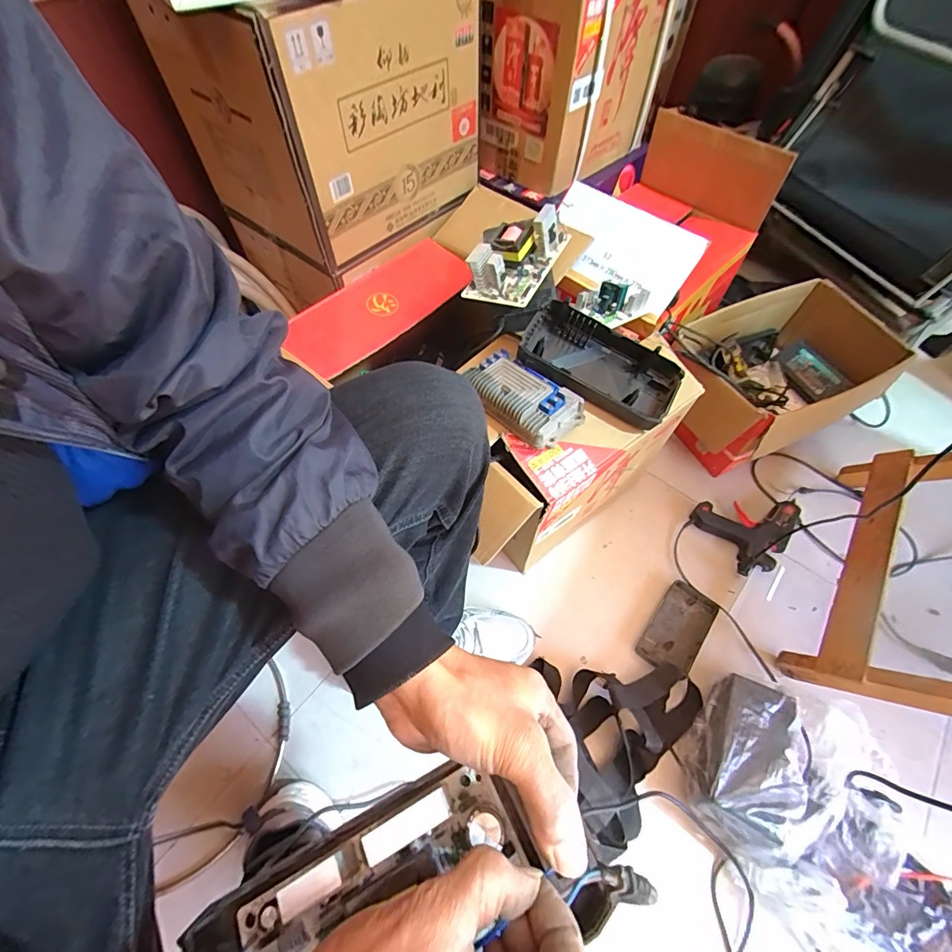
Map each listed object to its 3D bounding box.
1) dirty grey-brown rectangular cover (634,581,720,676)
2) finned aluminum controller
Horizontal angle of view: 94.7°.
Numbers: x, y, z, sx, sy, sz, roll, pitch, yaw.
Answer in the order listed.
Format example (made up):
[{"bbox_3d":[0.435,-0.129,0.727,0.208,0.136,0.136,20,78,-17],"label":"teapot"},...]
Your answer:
[{"bbox_3d":[0.343,0.260,0.744,0.082,0.017,0.155,34,64,18],"label":"dirty grey-brown rectangular cover"},{"bbox_3d":[0.061,-0.110,0.589,0.162,0.038,0.099,37,65,19],"label":"finned aluminum controller"}]

